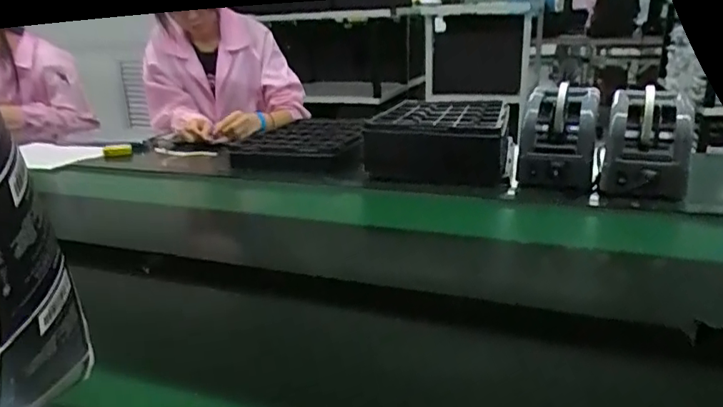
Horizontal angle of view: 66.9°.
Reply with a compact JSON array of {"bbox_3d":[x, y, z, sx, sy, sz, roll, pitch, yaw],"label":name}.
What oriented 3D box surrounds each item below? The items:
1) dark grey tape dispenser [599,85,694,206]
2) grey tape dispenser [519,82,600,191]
[{"bbox_3d":[0.432,-0.087,0.831,0.119,0.146,0.152,8,23,28],"label":"dark grey tape dispenser"},{"bbox_3d":[0.329,-0.109,0.905,0.119,0.146,0.170,6,22,22],"label":"grey tape dispenser"}]

